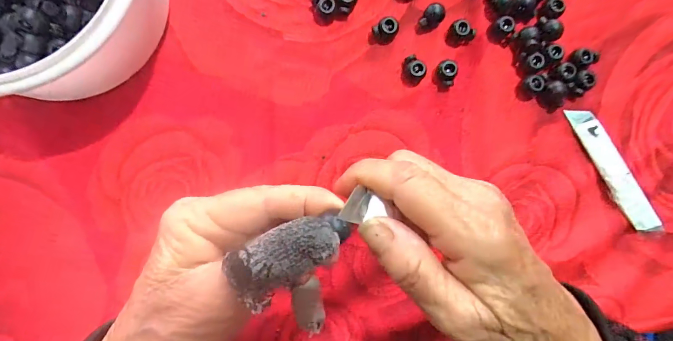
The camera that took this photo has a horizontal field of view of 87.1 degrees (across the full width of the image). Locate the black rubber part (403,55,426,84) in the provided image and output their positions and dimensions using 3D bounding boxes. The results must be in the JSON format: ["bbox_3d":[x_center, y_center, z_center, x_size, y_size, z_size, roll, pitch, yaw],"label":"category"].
[{"bbox_3d":[0.057,-0.076,0.265,0.014,0.012,0.018,-42,89,-4],"label":"black rubber part"}]

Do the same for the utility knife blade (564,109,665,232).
[{"bbox_3d":[0.205,-0.001,0.262,0.019,0.004,0.102,-29,84,9],"label":"utility knife blade"}]

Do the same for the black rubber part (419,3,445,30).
[{"bbox_3d":[0.072,-0.115,0.266,0.014,0.011,0.017,33,86,-1],"label":"black rubber part"}]

